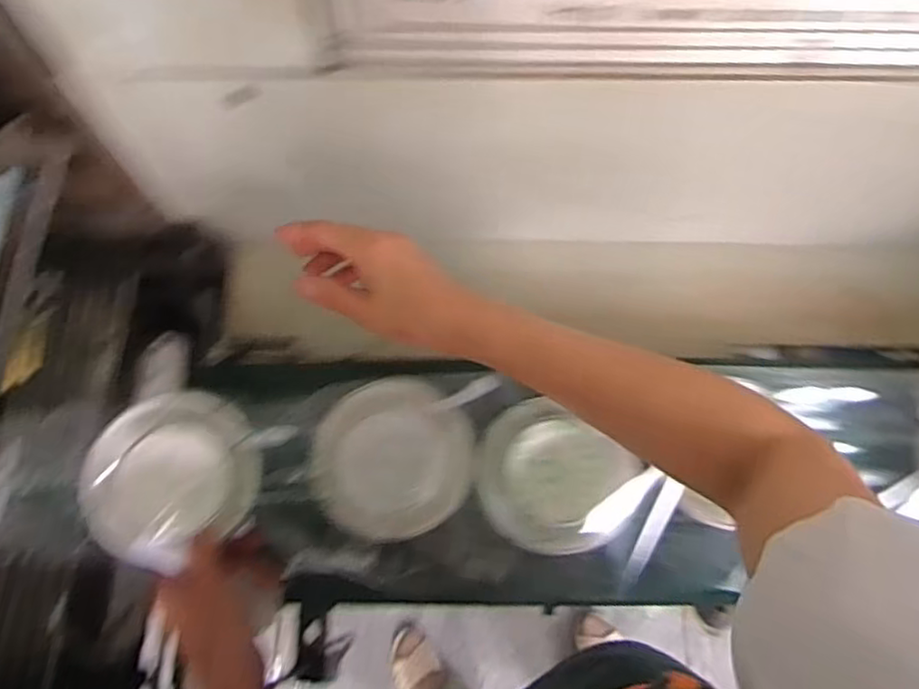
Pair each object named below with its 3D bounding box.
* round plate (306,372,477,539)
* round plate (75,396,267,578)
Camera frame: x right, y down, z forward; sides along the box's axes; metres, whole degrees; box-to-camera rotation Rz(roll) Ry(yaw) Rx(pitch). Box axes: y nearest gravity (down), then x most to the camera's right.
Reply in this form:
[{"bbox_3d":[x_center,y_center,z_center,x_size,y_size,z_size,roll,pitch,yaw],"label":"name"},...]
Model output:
[{"bbox_3d":[-0.050,0.081,0.497,0.112,0.029,0.123,0,71,1],"label":"round plate"},{"bbox_3d":[-0.207,0.094,0.486,0.123,0.033,0.109,-31,74,-9],"label":"round plate"}]

